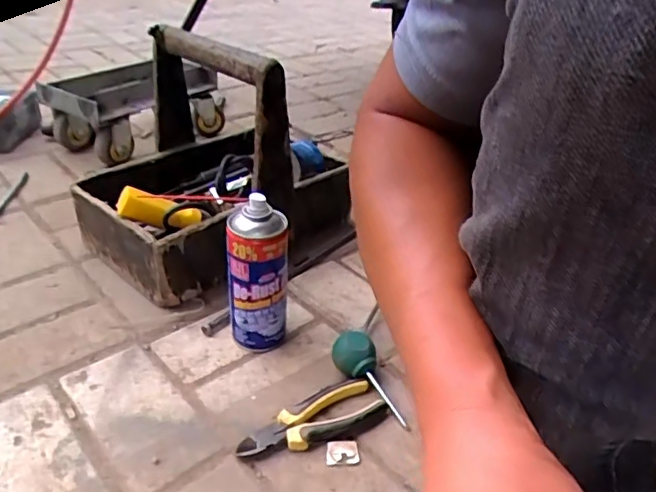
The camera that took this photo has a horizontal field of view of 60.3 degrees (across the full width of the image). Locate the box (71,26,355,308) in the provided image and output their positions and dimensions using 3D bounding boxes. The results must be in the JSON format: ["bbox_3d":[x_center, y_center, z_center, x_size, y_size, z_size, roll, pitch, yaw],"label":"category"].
[{"bbox_3d":[-0.148,-0.124,0.768,0.267,0.292,0.325,28,39,33],"label":"box"}]

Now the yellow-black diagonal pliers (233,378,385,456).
[{"bbox_3d":[-0.017,0.170,0.561,0.147,0.019,0.060,-10,35,-22],"label":"yellow-black diagonal pliers"}]

